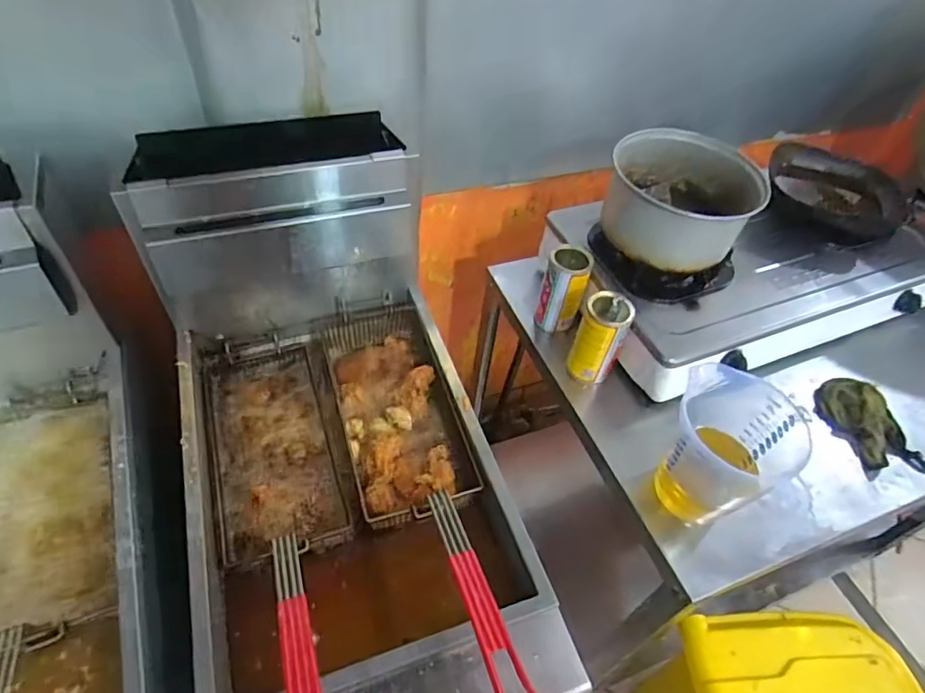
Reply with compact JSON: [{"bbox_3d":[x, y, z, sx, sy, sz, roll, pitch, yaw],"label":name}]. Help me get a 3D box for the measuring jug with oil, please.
[{"bbox_3d":[0.331,0.131,0.742,0.147,0.166,0.148,3,49,-3],"label":"measuring jug with oil"}]

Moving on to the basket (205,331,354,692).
[{"bbox_3d":[-0.234,0.227,0.717,0.176,0.159,0.665,-14,37,-17],"label":"basket"}]

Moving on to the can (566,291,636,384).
[{"bbox_3d":[0.213,-0.010,0.870,0.072,0.141,0.067,26,51,16],"label":"can"}]

